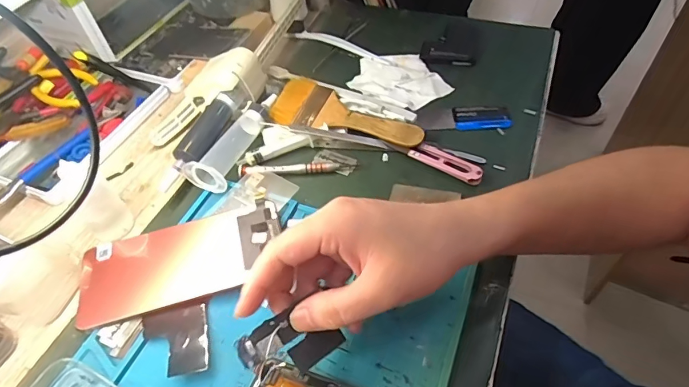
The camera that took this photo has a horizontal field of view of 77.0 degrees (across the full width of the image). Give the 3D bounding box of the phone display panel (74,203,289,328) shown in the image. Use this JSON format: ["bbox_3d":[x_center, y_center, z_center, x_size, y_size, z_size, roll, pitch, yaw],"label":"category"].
[{"bbox_3d":[-0.129,0.054,0.344,0.157,0.010,0.069,-13,52,-7],"label":"phone display panel"}]

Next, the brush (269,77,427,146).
[{"bbox_3d":[0.005,-0.083,0.449,0.160,0.013,0.063,17,54,17],"label":"brush"}]

